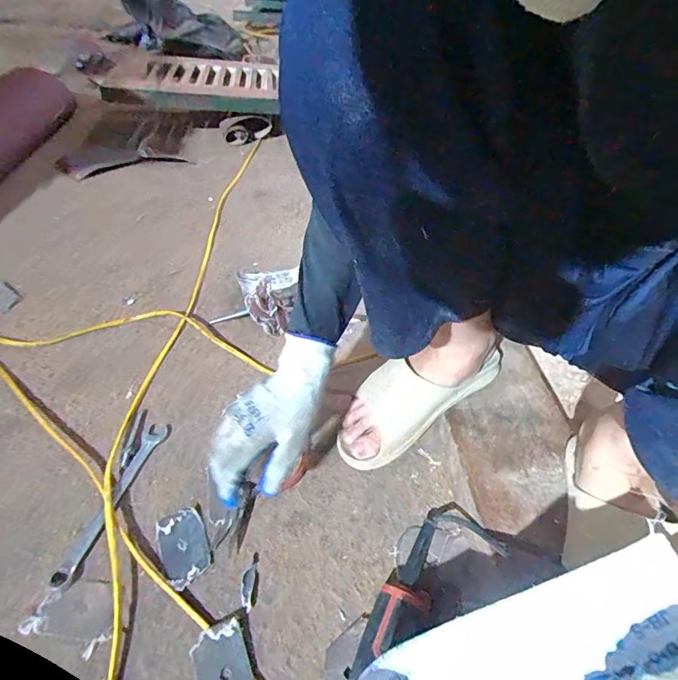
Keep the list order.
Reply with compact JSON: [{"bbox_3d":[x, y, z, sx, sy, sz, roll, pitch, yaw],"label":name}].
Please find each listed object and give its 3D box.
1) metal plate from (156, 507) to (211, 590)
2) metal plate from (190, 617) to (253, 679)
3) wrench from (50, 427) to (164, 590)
[{"bbox_3d":[-0.161,0.211,0.436,0.046,0.006,0.074,-17,51,-19],"label":"metal plate"},{"bbox_3d":[-0.100,0.291,0.370,0.045,0.011,0.074,-20,52,-17],"label":"metal plate"},{"bbox_3d":[-0.246,0.173,0.467,0.023,0.008,0.184,13,48,7],"label":"wrench"}]

